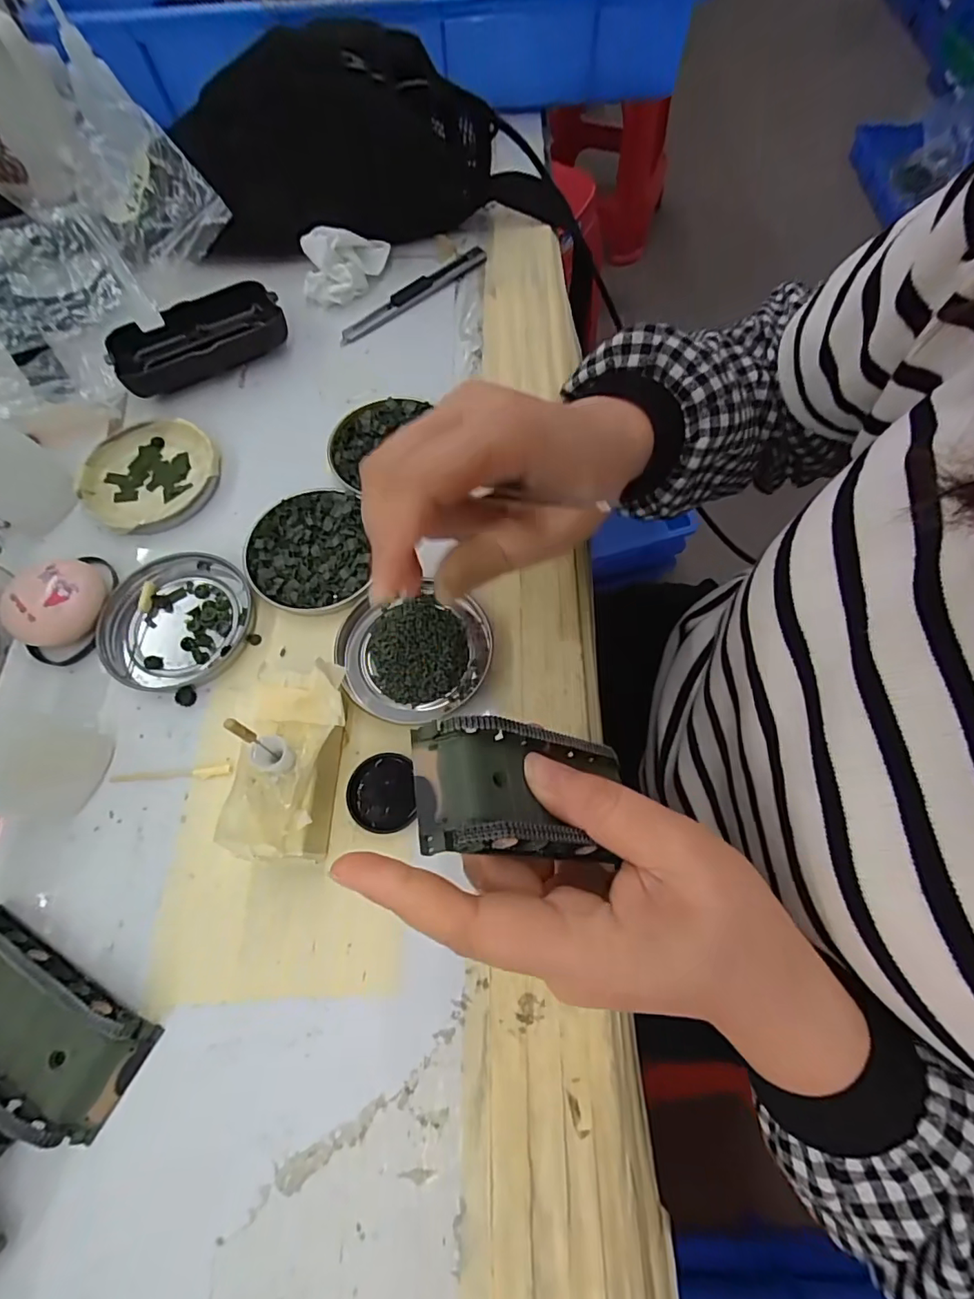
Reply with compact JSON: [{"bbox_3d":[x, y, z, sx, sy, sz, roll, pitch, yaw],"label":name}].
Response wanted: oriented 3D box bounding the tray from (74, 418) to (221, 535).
[{"bbox_3d":[-0.208,-0.108,0.321,0.078,0.011,0.082,-1,67,1],"label":"tray"}]

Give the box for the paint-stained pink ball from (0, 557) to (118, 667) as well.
[{"bbox_3d":[-0.225,-0.024,0.277,0.043,0.023,0.055,38,73,15],"label":"paint-stained pink ball"}]

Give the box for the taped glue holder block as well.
[{"bbox_3d":[-0.086,0.050,0.235,0.047,0.044,0.081,-4,67,-2],"label":"taped glue holder block"}]

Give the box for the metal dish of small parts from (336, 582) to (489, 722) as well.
[{"bbox_3d":[-0.037,0.002,0.270,0.078,0.011,0.068,-12,68,-5],"label":"metal dish of small parts"}]

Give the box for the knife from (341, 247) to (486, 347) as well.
[{"bbox_3d":[-0.052,-0.258,0.377,0.131,0.009,0.014,-41,72,-14],"label":"knife"}]

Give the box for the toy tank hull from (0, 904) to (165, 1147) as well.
[{"bbox_3d":[-0.186,0.149,0.209,0.097,0.018,0.045,28,70,11],"label":"toy tank hull"}]

